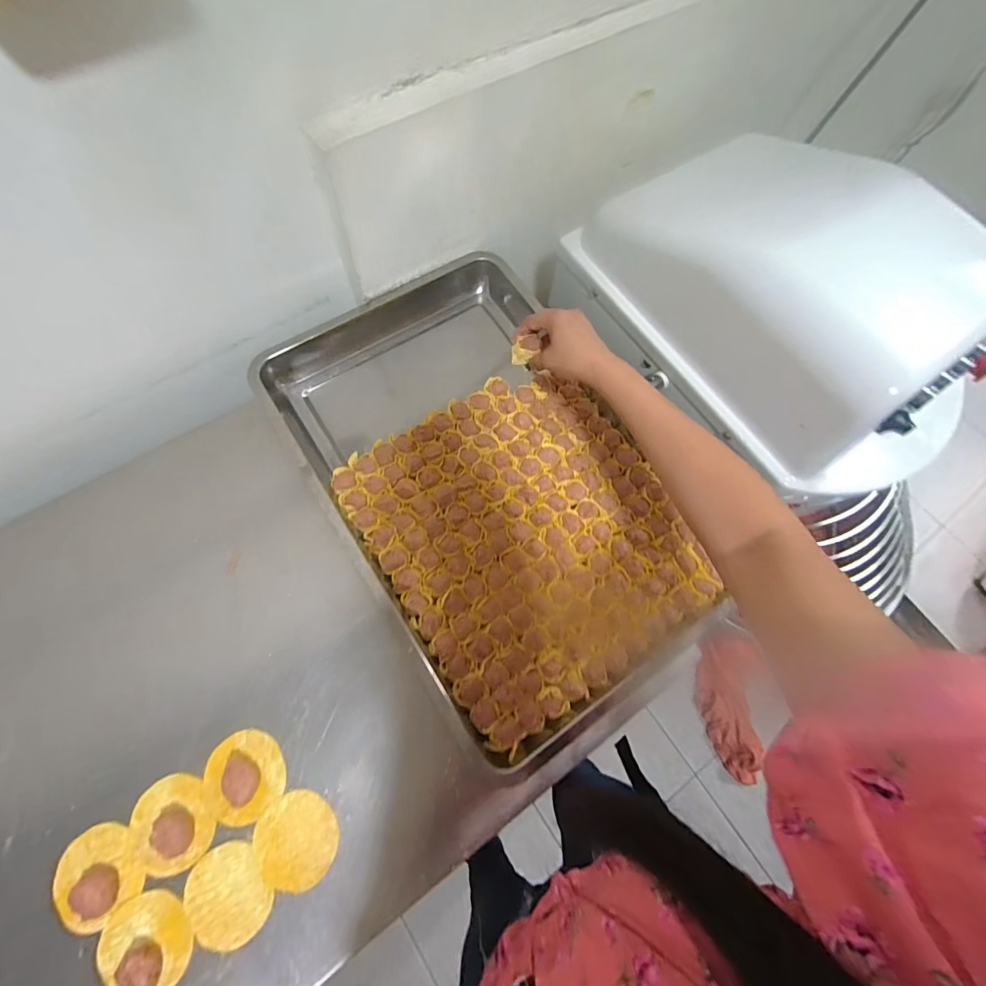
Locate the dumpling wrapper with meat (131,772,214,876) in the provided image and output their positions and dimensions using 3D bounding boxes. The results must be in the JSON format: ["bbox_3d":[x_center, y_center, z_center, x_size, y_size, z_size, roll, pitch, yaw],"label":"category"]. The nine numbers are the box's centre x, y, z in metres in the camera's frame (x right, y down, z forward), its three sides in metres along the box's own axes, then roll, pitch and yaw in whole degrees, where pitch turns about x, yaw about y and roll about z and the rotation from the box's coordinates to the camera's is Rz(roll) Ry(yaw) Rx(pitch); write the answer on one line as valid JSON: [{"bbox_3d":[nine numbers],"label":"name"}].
[{"bbox_3d":[-0.323,0.331,0.441,0.069,0.028,0.084,-28,75,-12],"label":"dumpling wrapper with meat"}]

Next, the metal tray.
[{"bbox_3d":[-0.006,-0.024,0.568,0.359,0.070,0.577,-31,76,-13],"label":"metal tray"}]

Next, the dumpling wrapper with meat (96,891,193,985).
[{"bbox_3d":[-0.323,0.422,0.416,0.075,0.022,0.084,-41,78,-15],"label":"dumpling wrapper with meat"}]

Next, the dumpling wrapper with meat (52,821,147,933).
[{"bbox_3d":[-0.382,0.369,0.434,0.069,0.015,0.078,-40,78,-15],"label":"dumpling wrapper with meat"}]

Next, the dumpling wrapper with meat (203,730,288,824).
[{"bbox_3d":[-0.262,0.294,0.460,0.078,0.022,0.081,1,71,-3],"label":"dumpling wrapper with meat"}]

